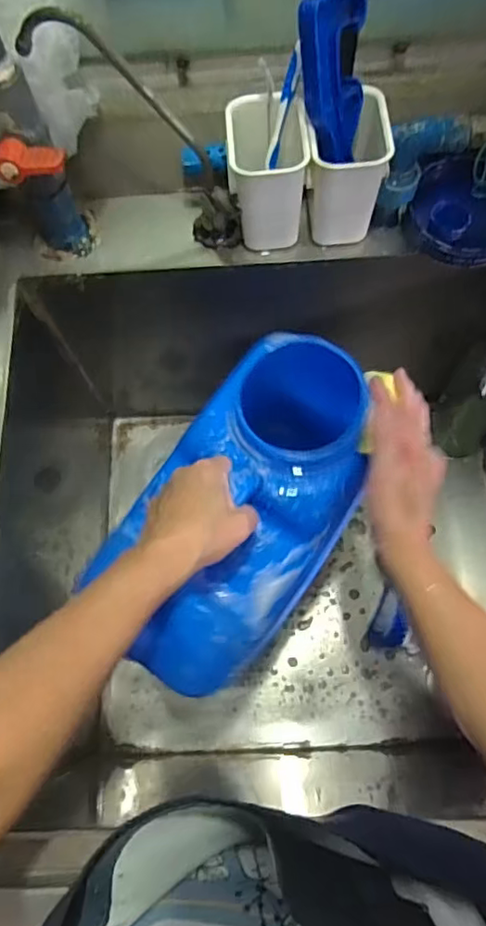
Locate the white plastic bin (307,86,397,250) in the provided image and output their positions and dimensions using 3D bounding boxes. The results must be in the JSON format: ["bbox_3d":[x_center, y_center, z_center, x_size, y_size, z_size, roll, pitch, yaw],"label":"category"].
[{"bbox_3d":[0.095,-0.278,0.561,0.070,0.116,0.075,-6,70,0],"label":"white plastic bin"}]

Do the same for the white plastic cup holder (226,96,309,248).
[{"bbox_3d":[0.021,-0.277,0.560,0.072,0.111,0.082,-7,70,0],"label":"white plastic cup holder"}]

